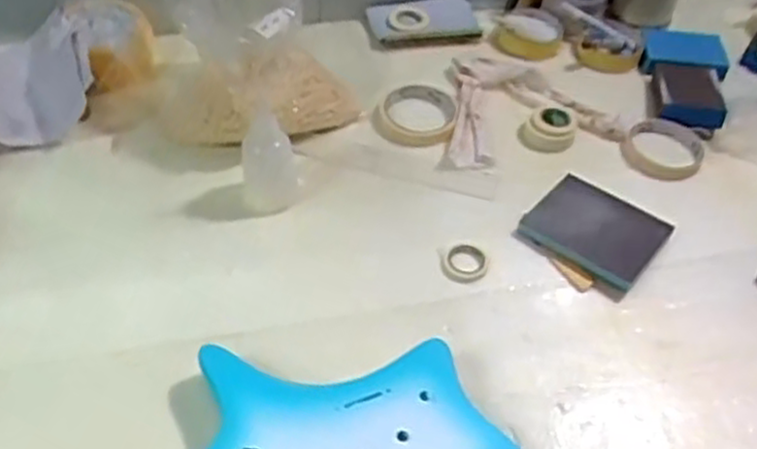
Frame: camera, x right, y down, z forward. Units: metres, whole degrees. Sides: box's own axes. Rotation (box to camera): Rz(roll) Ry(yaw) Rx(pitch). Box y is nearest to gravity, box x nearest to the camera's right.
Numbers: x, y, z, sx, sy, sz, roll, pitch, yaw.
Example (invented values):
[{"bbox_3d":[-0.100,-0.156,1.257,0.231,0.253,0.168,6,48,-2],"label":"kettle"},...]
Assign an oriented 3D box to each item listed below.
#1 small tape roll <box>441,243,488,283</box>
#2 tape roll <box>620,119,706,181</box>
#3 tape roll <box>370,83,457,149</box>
[{"bbox_3d":[0.080,0.036,0.722,0.043,0.015,0.036,15,47,9],"label":"small tape roll"},{"bbox_3d":[0.293,-0.081,0.794,0.079,0.023,0.078,2,47,-3],"label":"tape roll"},{"bbox_3d":[0.041,-0.120,0.846,0.088,0.022,0.089,2,47,-3],"label":"tape roll"}]

